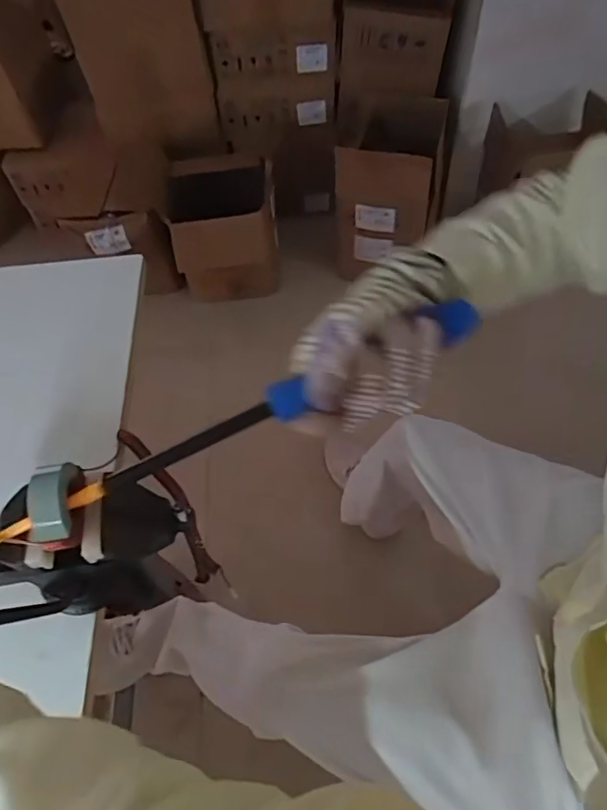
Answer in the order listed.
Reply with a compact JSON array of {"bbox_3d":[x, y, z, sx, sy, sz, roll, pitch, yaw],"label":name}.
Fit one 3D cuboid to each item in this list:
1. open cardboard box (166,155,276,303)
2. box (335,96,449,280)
[{"bbox_3d":[-0.207,-0.468,1.466,0.279,0.314,0.218,-10,56,-3],"label":"open cardboard box"},{"bbox_3d":[0.222,-0.541,1.419,0.237,0.368,0.239,9,57,10],"label":"box"}]

